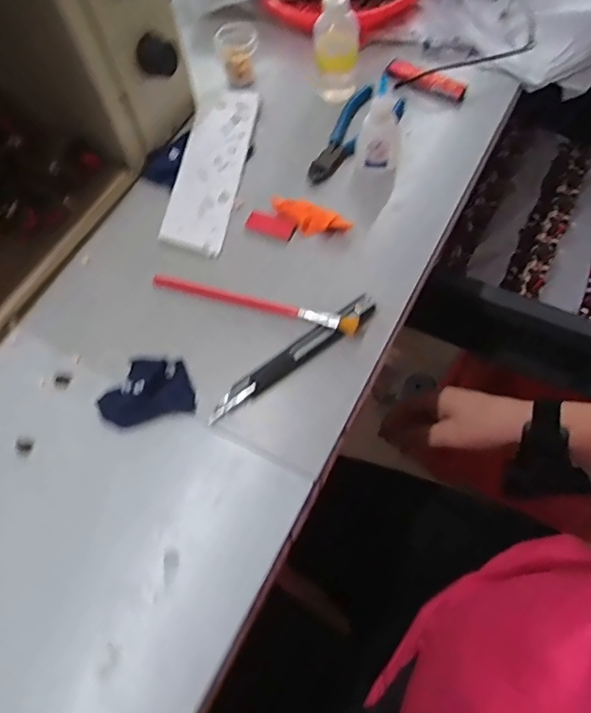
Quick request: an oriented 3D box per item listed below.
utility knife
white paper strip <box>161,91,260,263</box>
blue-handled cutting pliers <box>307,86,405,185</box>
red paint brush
[{"bbox_3d":[0.000,0.000,0.381,0.145,0.012,0.019,-36,68,-15],"label":"utility knife"},{"bbox_3d":[-0.075,-0.171,0.468,0.058,0.004,0.184,6,64,4],"label":"white paper strip"},{"bbox_3d":[0.048,-0.204,0.472,0.042,0.012,0.125,37,70,17],"label":"blue-handled cutting pliers"},{"bbox_3d":[-0.034,-0.043,0.403,0.167,0.018,0.015,16,66,9],"label":"red paint brush"}]

